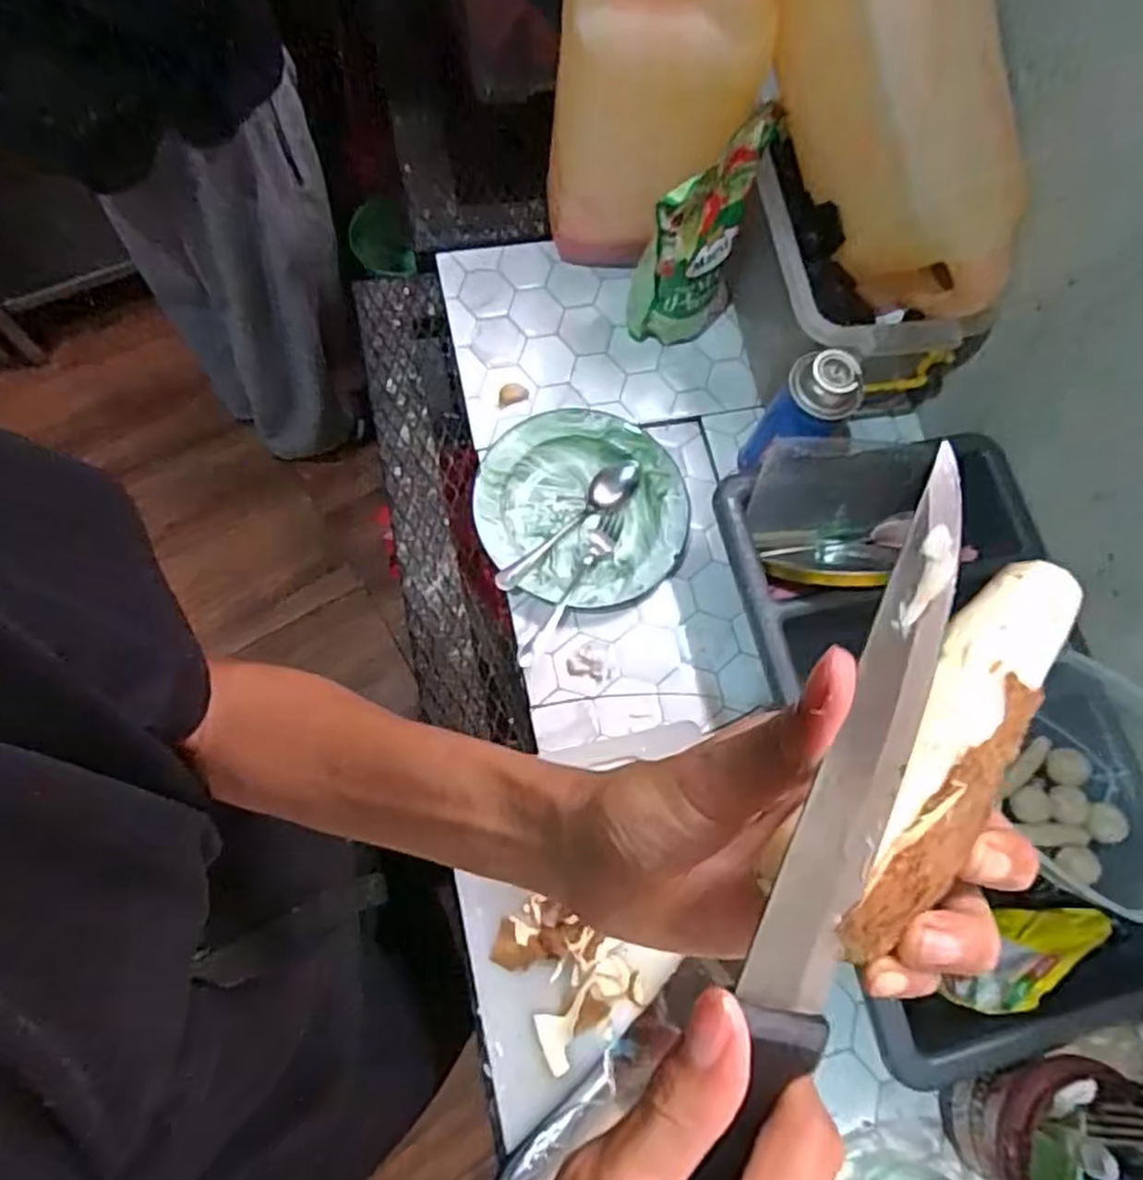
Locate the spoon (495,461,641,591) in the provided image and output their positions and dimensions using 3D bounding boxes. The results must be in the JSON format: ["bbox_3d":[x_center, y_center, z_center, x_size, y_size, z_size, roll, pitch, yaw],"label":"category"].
[{"bbox_3d":[-0.005,-0.066,0.743,0.194,0.038,0.036,-41,75,-17],"label":"spoon"}]

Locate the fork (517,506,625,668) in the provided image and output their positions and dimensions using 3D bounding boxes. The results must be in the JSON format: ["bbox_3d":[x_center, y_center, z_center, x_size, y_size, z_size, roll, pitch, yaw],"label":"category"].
[{"bbox_3d":[0.005,-0.008,0.734,0.028,0.020,0.190,28,69,8],"label":"fork"}]

